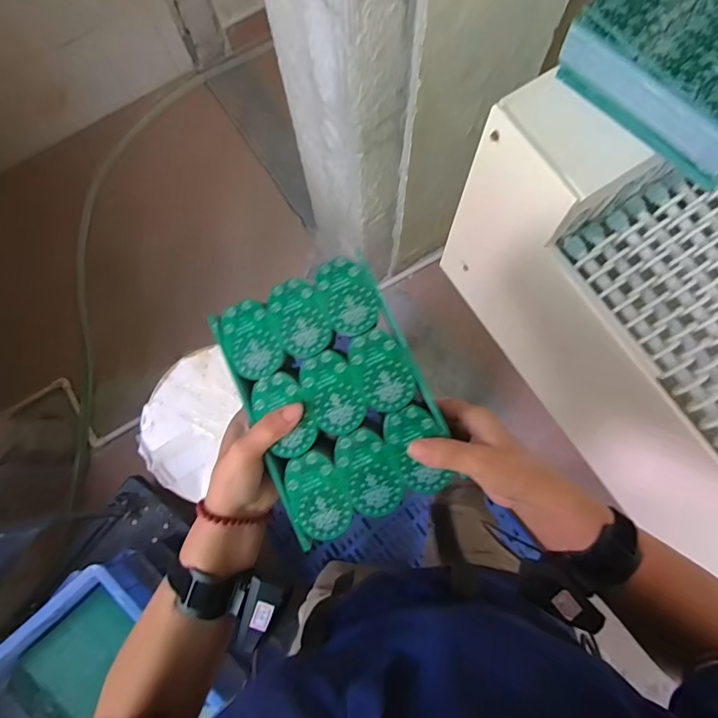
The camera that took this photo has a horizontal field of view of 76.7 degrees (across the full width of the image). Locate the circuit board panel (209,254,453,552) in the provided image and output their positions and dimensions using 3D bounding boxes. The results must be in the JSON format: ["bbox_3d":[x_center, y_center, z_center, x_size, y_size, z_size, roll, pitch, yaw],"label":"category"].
[{"bbox_3d":[-0.023,0.030,0.379,0.144,0.006,0.205,-25,81,1],"label":"circuit board panel"}]

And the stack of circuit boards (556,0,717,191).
[{"bbox_3d":[0.349,-0.312,0.485,0.145,0.081,0.215,-42,78,-14],"label":"stack of circuit boards"}]

